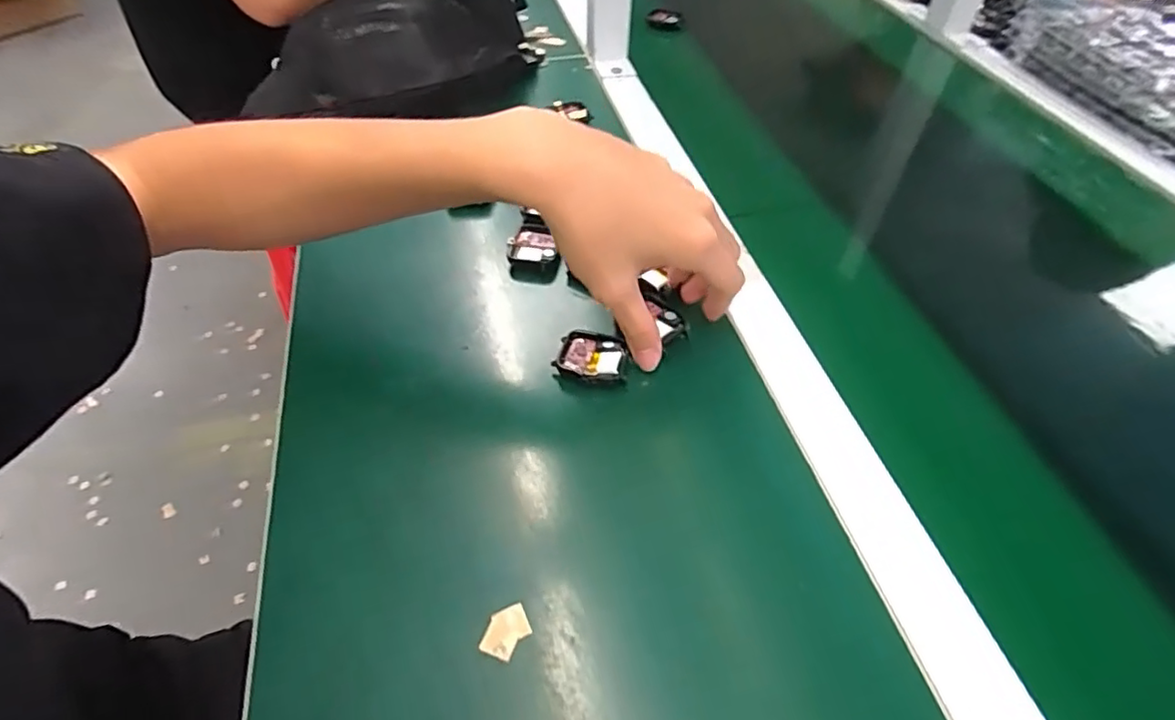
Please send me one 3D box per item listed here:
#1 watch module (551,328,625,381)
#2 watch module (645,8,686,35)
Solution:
[{"bbox_3d":[0.003,-0.002,0.391,0.044,0.008,0.039,10,50,8],"label":"watch module"},{"bbox_3d":[0.099,-0.435,0.776,0.047,0.021,0.026,-1,49,-2],"label":"watch module"}]

